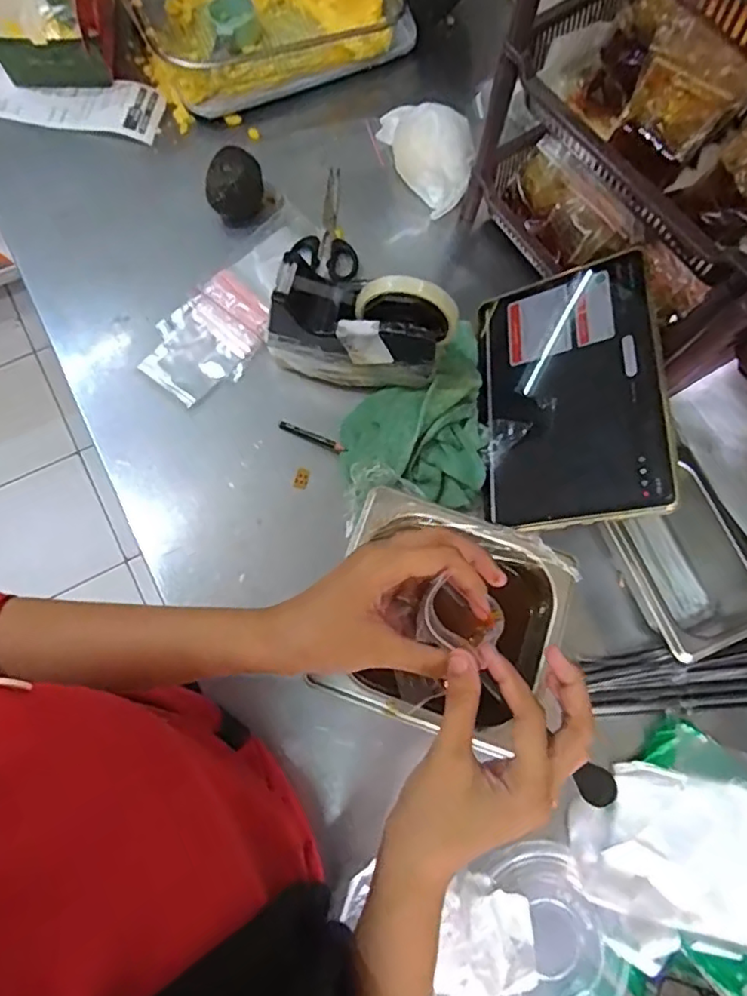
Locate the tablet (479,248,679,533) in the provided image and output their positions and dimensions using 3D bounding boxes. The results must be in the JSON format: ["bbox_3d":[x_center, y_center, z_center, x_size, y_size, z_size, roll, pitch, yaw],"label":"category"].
[{"bbox_3d":[0.178,-0.098,0.557,0.160,0.009,0.255,-10,67,32],"label":"tablet"}]

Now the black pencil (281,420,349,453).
[{"bbox_3d":[-0.058,-0.059,0.582,0.071,0.007,0.009,24,77,7],"label":"black pencil"}]

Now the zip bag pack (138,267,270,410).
[{"bbox_3d":[-0.168,-0.162,0.608,0.134,0.012,0.095,-44,79,-10],"label":"zip bag pack"}]

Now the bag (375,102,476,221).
[{"bbox_3d":[0.060,-0.393,0.673,0.074,0.067,0.137,-32,78,-12],"label":"bag"}]

